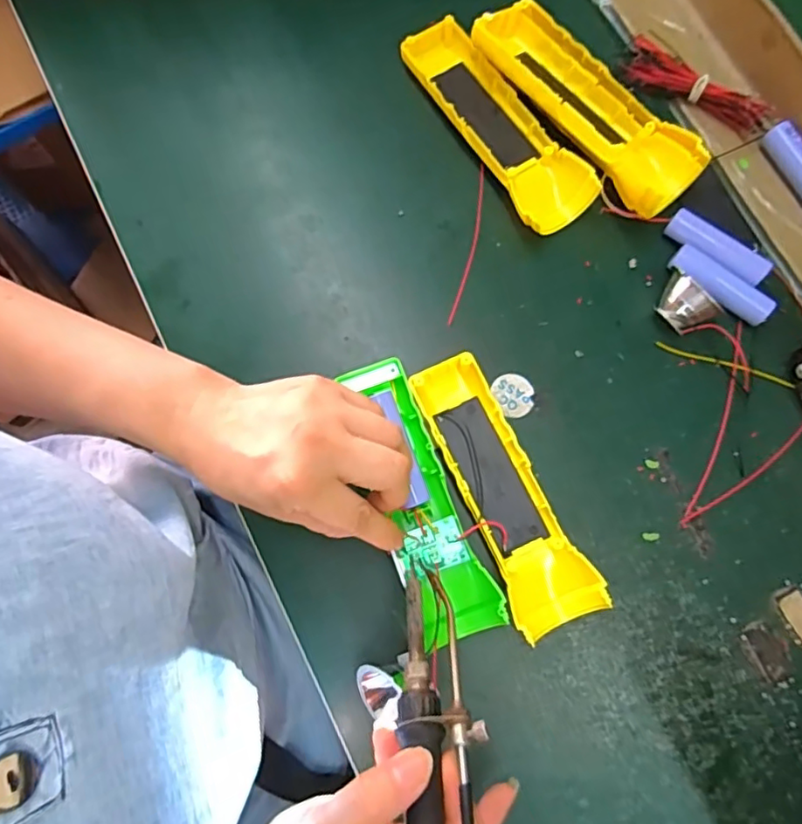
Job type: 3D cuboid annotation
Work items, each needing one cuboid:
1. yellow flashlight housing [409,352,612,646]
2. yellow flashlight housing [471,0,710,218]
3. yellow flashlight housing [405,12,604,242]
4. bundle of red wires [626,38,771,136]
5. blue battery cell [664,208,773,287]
[{"bbox_3d":[0.059,0.045,0.335,0.048,0.025,0.162,-23,79,-4],"label":"yellow flashlight housing"},{"bbox_3d":[0.115,-0.192,0.374,0.060,0.040,0.165,-41,81,-7],"label":"yellow flashlight housing"},{"bbox_3d":[0.060,-0.188,0.380,0.049,0.024,0.162,-32,80,-6],"label":"yellow flashlight housing"},{"bbox_3d":[0.195,-0.212,0.382,0.100,0.024,0.017,34,81,7],"label":"bundle of red wires"},{"bbox_3d":[0.197,-0.102,0.365,0.066,0.014,0.020,35,81,7],"label":"blue battery cell"}]

